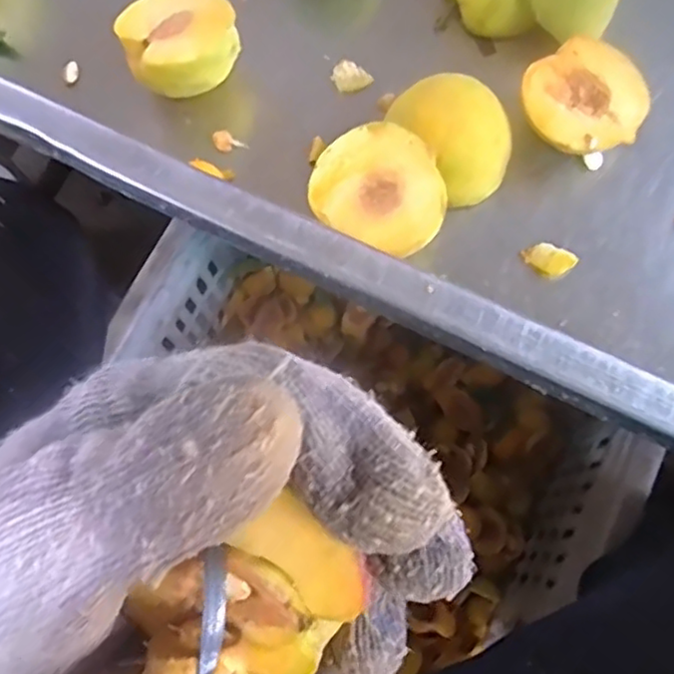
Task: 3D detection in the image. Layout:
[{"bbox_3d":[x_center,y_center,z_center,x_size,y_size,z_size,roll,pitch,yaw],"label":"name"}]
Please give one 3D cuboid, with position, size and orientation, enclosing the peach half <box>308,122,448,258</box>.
[{"bbox_3d":[0.022,-0.070,0.326,0.062,0.030,0.053,32,95,0],"label":"peach half"}]

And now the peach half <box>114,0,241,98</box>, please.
[{"bbox_3d":[-0.082,-0.154,0.353,0.056,0.038,0.053,0,74,0],"label":"peach half"}]

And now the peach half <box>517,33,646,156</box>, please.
[{"bbox_3d":[0.124,-0.116,0.343,0.059,0.027,0.055,-37,77,-10],"label":"peach half"}]

